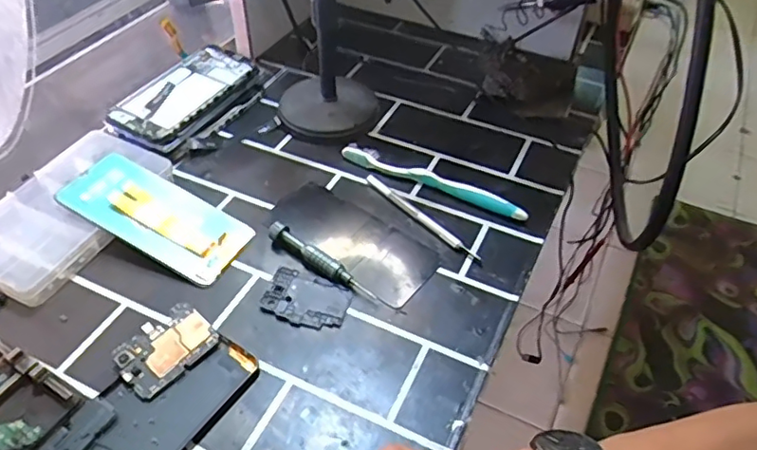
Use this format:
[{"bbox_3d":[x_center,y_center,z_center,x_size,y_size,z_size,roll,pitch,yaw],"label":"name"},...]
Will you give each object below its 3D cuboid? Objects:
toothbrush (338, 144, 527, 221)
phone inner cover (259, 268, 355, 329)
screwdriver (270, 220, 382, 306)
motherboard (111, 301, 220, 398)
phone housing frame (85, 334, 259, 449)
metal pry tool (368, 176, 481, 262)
[{"bbox_3d":[0.050,-0.041,0.556,0.186,0.019,0.014,21,49,17],"label":"toothbrush"},{"bbox_3d":[-0.057,0.059,0.462,0.067,0.004,0.046,18,48,14],"label":"phone inner cover"},{"bbox_3d":[-0.048,0.030,0.480,0.114,0.017,0.014,31,53,25],"label":"screwdriver"},{"bbox_3d":[-0.154,0.089,0.422,0.045,0.010,0.065,33,53,26],"label":"motherboard"},{"bbox_3d":[-0.160,0.134,0.386,0.070,0.005,0.163,27,51,22],"label":"phone housing frame"},{"bbox_3d":[0.037,-0.008,0.524,0.010,0.011,0.136,-32,55,-29],"label":"metal pry tool"}]

